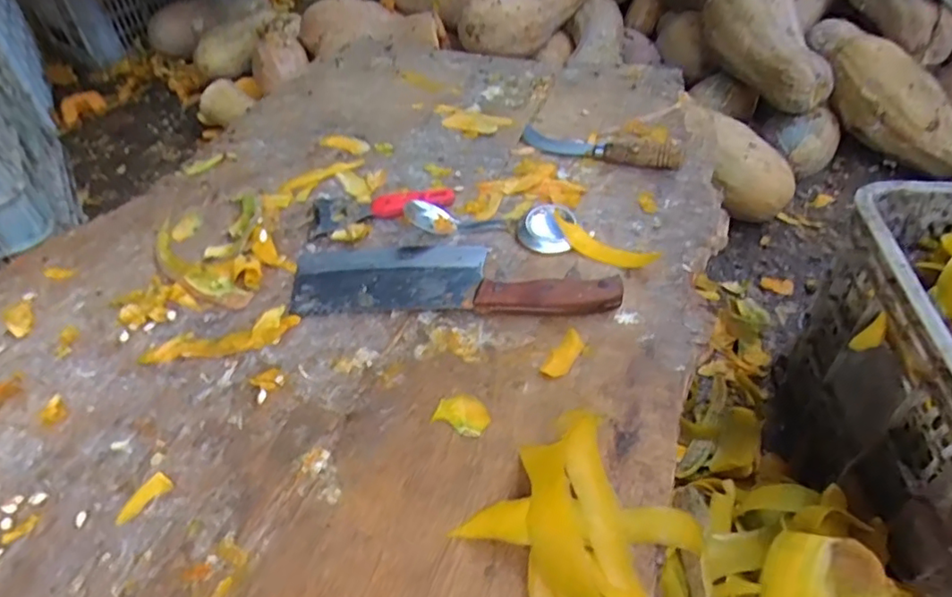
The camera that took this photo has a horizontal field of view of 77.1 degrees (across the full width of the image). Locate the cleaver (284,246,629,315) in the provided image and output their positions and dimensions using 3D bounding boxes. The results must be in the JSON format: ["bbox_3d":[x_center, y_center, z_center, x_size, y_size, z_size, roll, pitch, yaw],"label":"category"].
[{"bbox_3d":[-0.022,-0.026,0.540,0.288,0.029,0.085,2,49,2],"label":"cleaver"}]

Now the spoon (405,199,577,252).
[{"bbox_3d":[0.014,-0.078,0.579,0.157,0.024,0.049,10,50,8],"label":"spoon"}]

